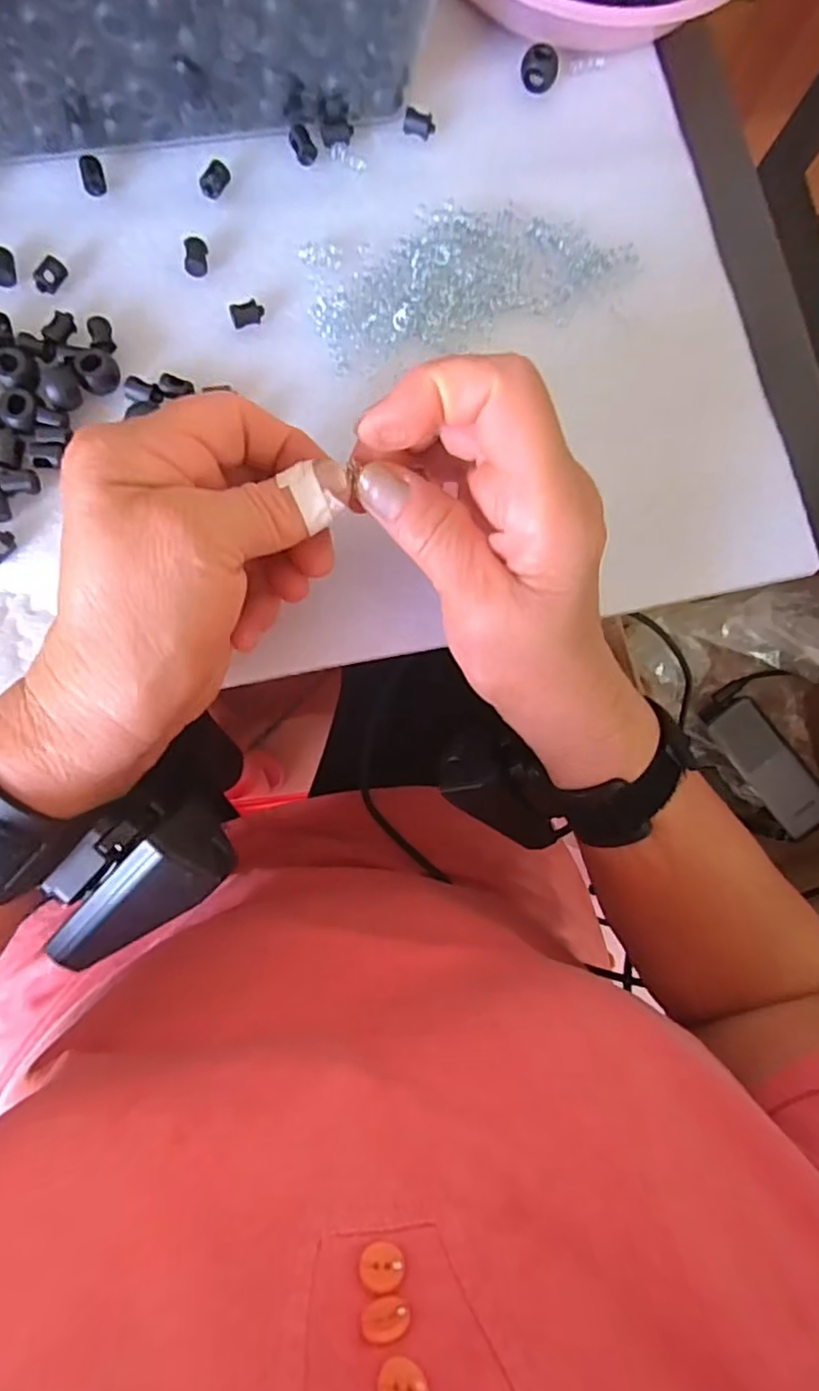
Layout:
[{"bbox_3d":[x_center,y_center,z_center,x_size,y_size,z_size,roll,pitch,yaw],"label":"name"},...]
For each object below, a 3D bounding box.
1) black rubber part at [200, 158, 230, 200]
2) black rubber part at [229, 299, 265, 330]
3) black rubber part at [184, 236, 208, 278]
[{"bbox_3d":[-0.089,-0.236,0.289,0.009,0.008,0.014,28,83,-2],"label":"black rubber part"},{"bbox_3d":[-0.072,-0.171,0.282,0.014,0.007,0.007,-19,86,-6],"label":"black rubber part"},{"bbox_3d":[-0.096,-0.197,0.283,0.009,0.007,0.015,-1,85,-5],"label":"black rubber part"}]

